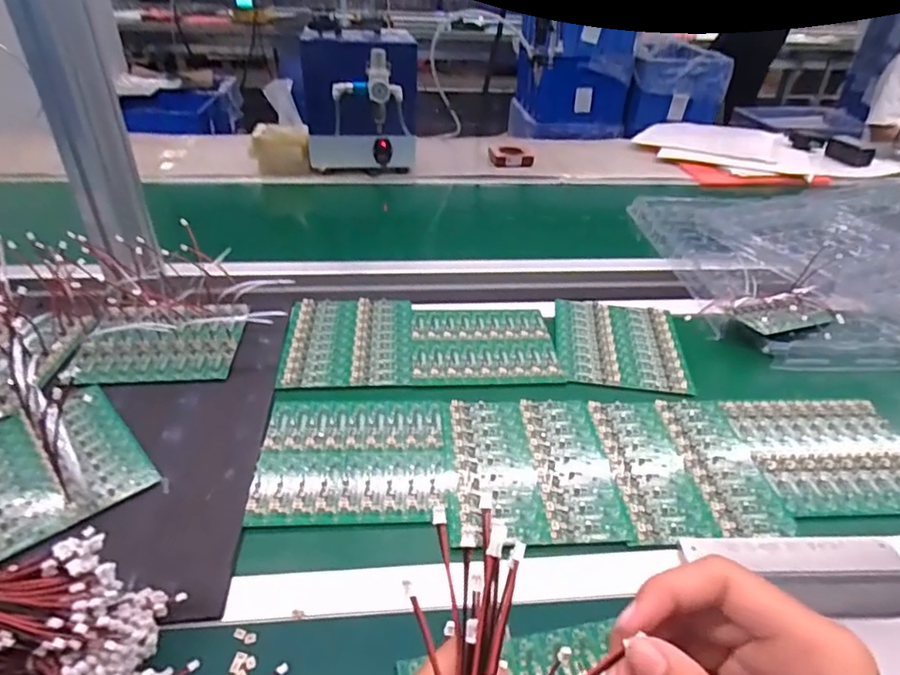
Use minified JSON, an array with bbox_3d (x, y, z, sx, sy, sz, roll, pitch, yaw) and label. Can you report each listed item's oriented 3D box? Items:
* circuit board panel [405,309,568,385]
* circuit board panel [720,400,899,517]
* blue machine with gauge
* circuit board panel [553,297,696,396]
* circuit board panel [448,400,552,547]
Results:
[{"bbox_3d":[0.043,0.010,0.789,0.203,0.018,0.172,-1,34,-5],"label":"circuit board panel"},{"bbox_3d":[0.433,0.129,0.638,0.190,0.011,0.167,0,34,-4],"label":"circuit board panel"},{"bbox_3d":[-0.193,-0.544,1.293,0.250,0.272,0.214,2,34,0],"label":"blue machine with gauge"},{"bbox_3d":[0.240,0.007,0.801,0.172,0.010,0.192,6,34,6],"label":"circuit board panel"},{"bbox_3d":[0.046,0.137,0.610,0.091,0.004,0.197,0,37,-2],"label":"circuit board panel"}]

